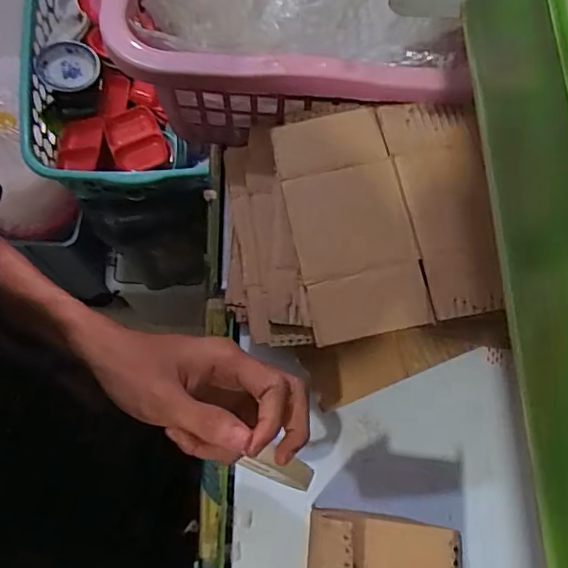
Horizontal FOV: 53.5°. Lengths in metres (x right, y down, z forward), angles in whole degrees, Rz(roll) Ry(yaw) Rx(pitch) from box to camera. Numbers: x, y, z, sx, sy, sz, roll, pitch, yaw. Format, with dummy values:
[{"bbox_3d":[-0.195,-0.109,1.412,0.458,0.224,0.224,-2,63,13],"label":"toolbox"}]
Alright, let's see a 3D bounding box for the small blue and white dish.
[{"bbox_3d":[-0.335,-0.332,0.865,0.101,0.017,0.073,12,96,6],"label":"small blue and white dish"}]

